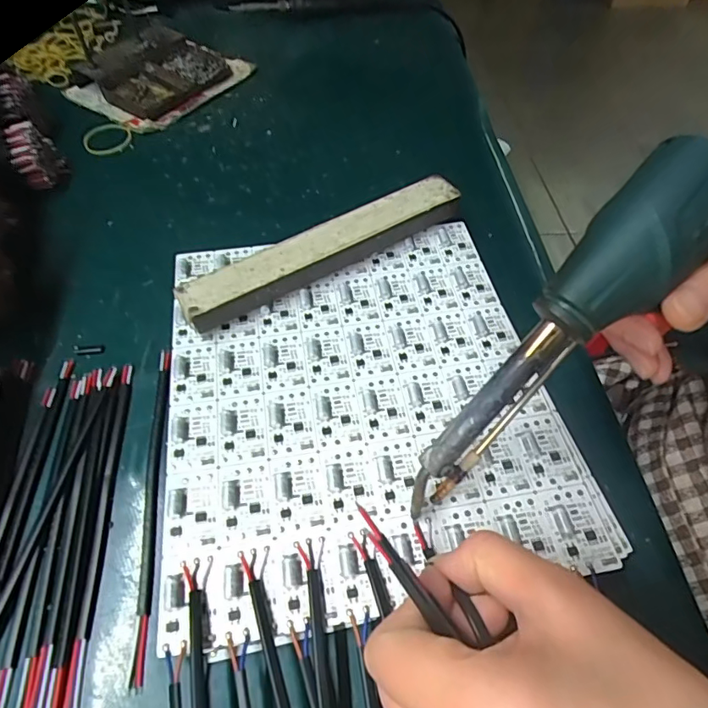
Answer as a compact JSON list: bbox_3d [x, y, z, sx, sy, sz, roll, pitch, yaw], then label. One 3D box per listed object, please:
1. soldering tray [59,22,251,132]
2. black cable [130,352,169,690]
[{"bbox_3d":[-0.200,-0.283,0.498,0.130,0.033,0.143,27,61,20],"label":"soldering tray"},{"bbox_3d":[-0.106,0.072,0.262,0.007,0.007,0.172,-6,55,-5],"label":"black cable"}]

